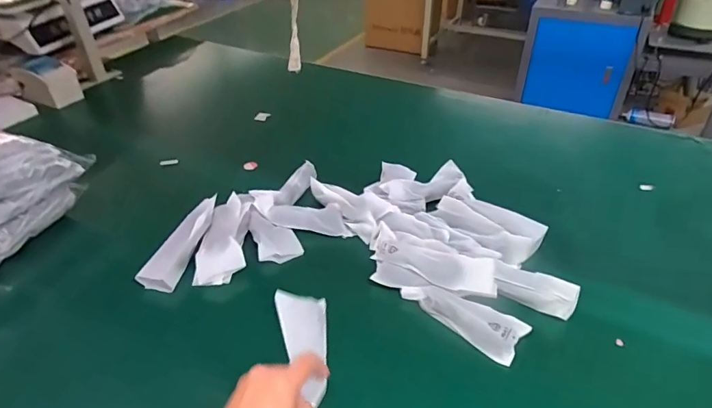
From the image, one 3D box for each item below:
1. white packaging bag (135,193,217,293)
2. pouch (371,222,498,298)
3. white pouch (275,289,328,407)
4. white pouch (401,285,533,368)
[{"bbox_3d":[-0.243,0.053,0.617,0.047,0.036,0.152,7,39,10],"label":"white packaging bag"},{"bbox_3d":[0.097,0.068,0.565,0.166,0.021,0.057,21,43,25],"label":"pouch"},{"bbox_3d":[-0.059,0.150,0.489,0.061,0.012,0.128,18,36,-19],"label":"white pouch"},{"bbox_3d":[0.124,0.129,0.525,0.143,0.022,0.054,22,44,27],"label":"white pouch"}]

